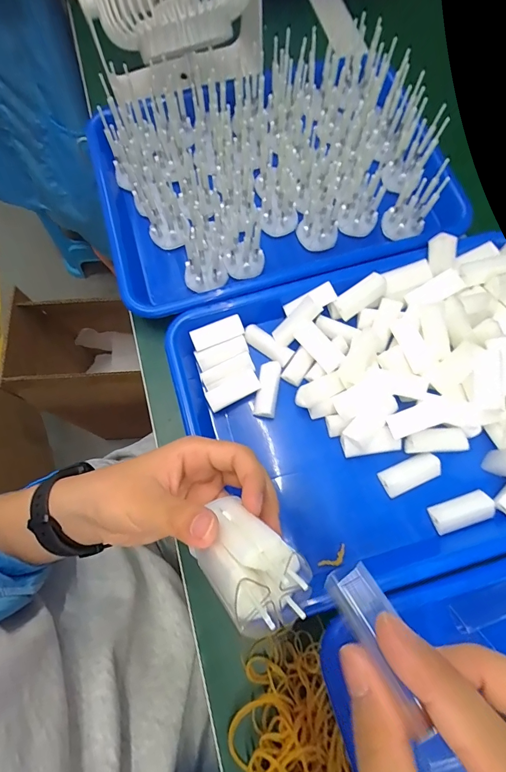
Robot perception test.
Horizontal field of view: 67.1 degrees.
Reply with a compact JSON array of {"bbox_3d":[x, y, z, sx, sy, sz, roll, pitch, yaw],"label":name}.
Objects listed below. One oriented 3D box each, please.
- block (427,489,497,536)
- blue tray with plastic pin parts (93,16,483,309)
[{"bbox_3d":[0.162,0.098,0.295,0.048,0.011,0.021,-17,73,-5],"label":"block"},{"bbox_3d":[0.008,-0.205,0.372,0.319,0.086,0.239,-20,73,-6],"label":"blue tray with plastic pin parts"}]

